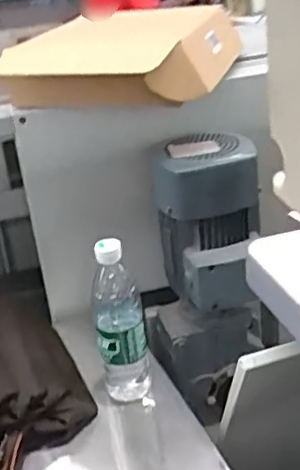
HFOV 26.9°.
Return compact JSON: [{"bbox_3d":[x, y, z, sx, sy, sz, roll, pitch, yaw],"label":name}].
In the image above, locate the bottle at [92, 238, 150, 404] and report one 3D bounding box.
[{"bbox_3d":[-0.041,0.115,0.835,0.064,0.230,0.055,-10,26,-7],"label":"bottle"}]

